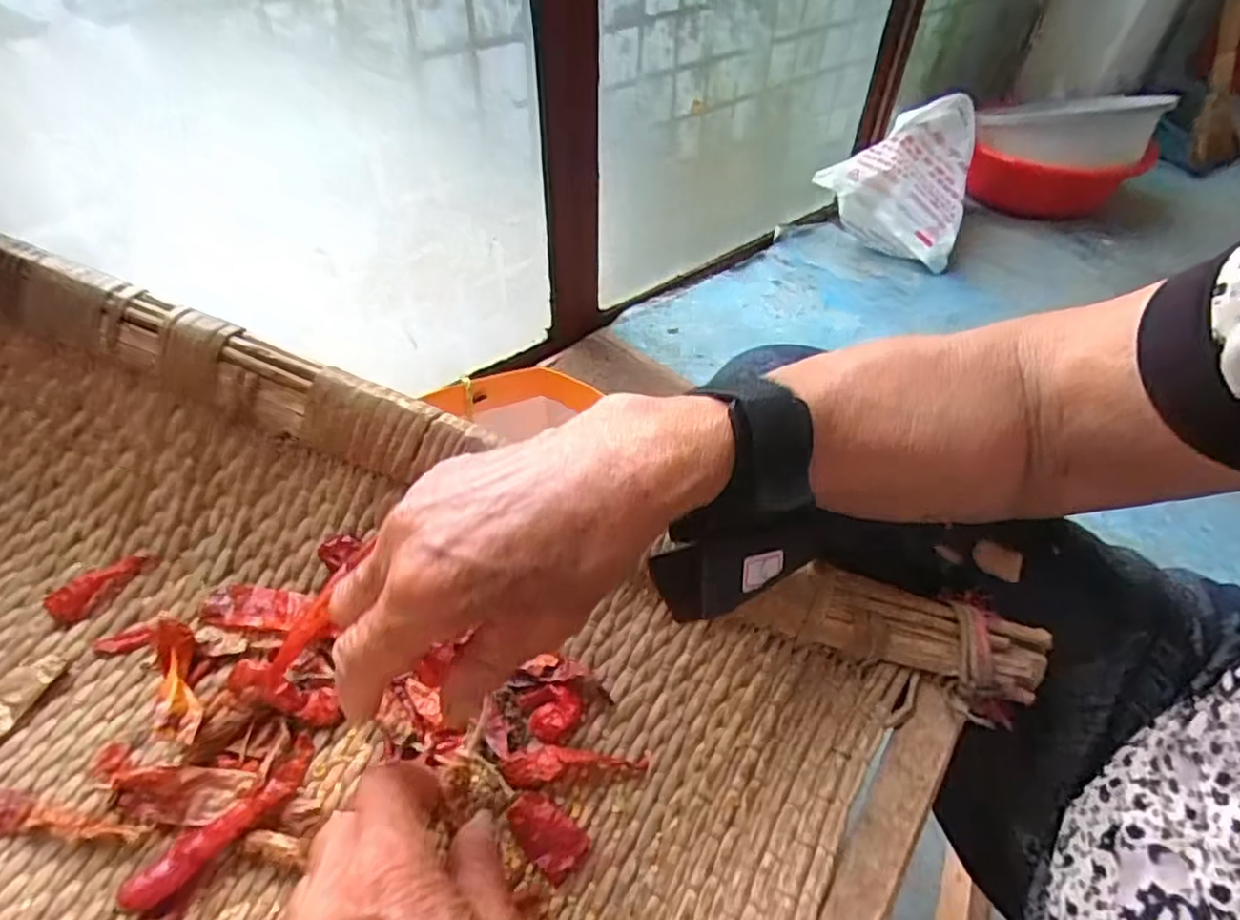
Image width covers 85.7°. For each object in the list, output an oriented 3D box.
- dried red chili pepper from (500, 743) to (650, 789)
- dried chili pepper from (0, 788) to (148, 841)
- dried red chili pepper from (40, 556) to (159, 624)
[{"bbox_3d":[-0.020,0.131,0.294,0.063,0.010,0.017,-6,47,-6],"label":"dried red chili pepper"},{"bbox_3d":[-0.242,0.148,0.280,0.089,0.009,0.017,2,47,1],"label":"dried chili pepper"},{"bbox_3d":[-0.276,0.065,0.355,0.050,0.015,0.011,-33,56,-28],"label":"dried red chili pepper"}]

